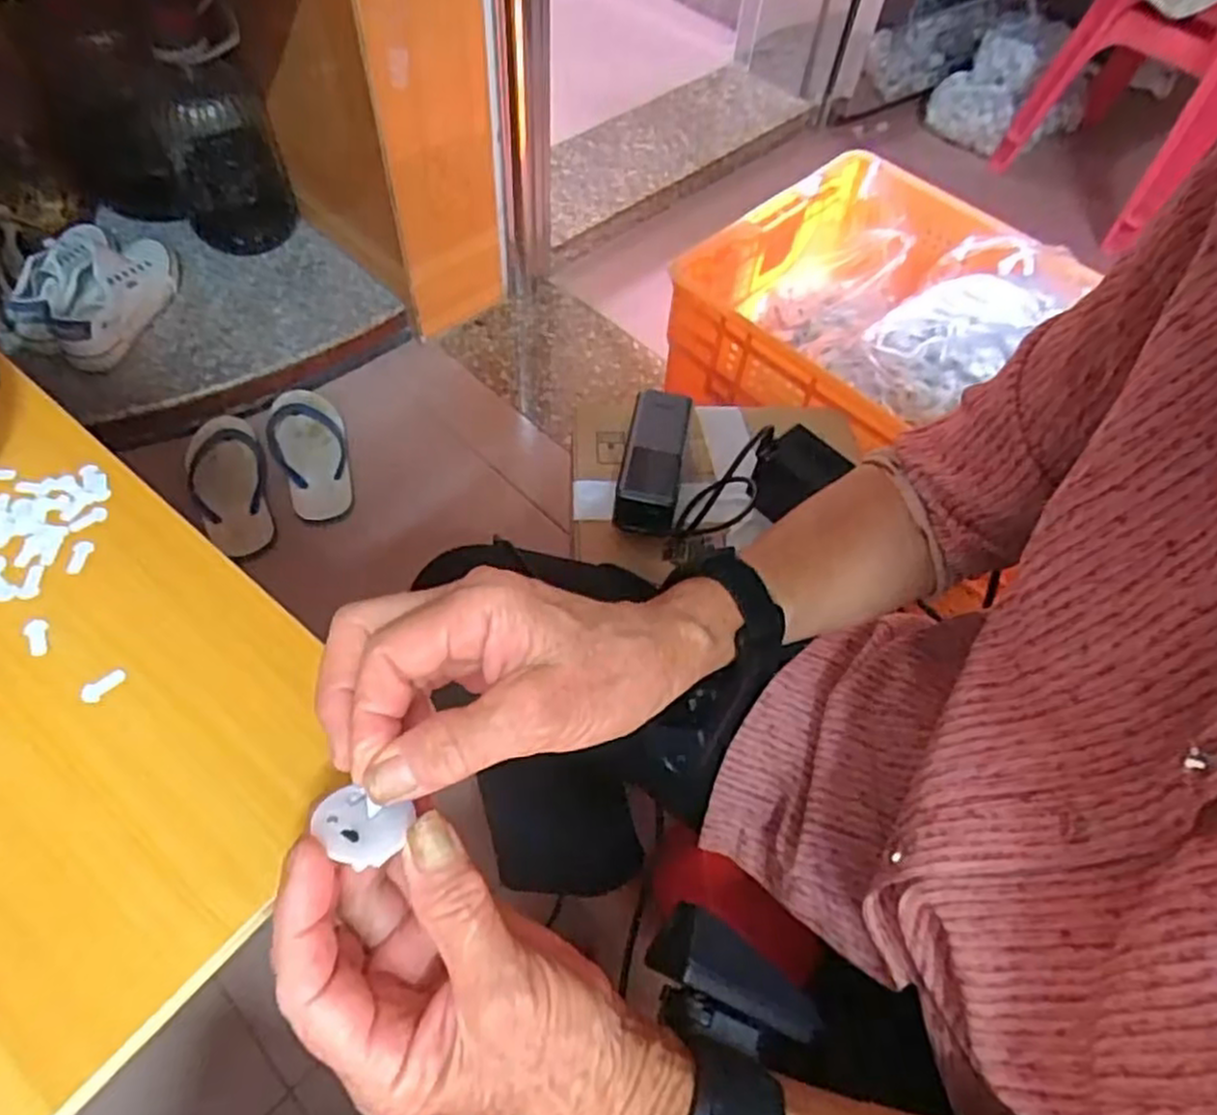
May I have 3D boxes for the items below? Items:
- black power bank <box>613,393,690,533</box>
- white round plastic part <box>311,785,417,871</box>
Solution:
[{"bbox_3d":[0.040,-0.088,0.678,0.051,0.041,0.132,10,58,2],"label":"black power bank"},{"bbox_3d":[-0.083,0.089,0.250,0.032,0.004,0.026,15,30,10],"label":"white round plastic part"}]

